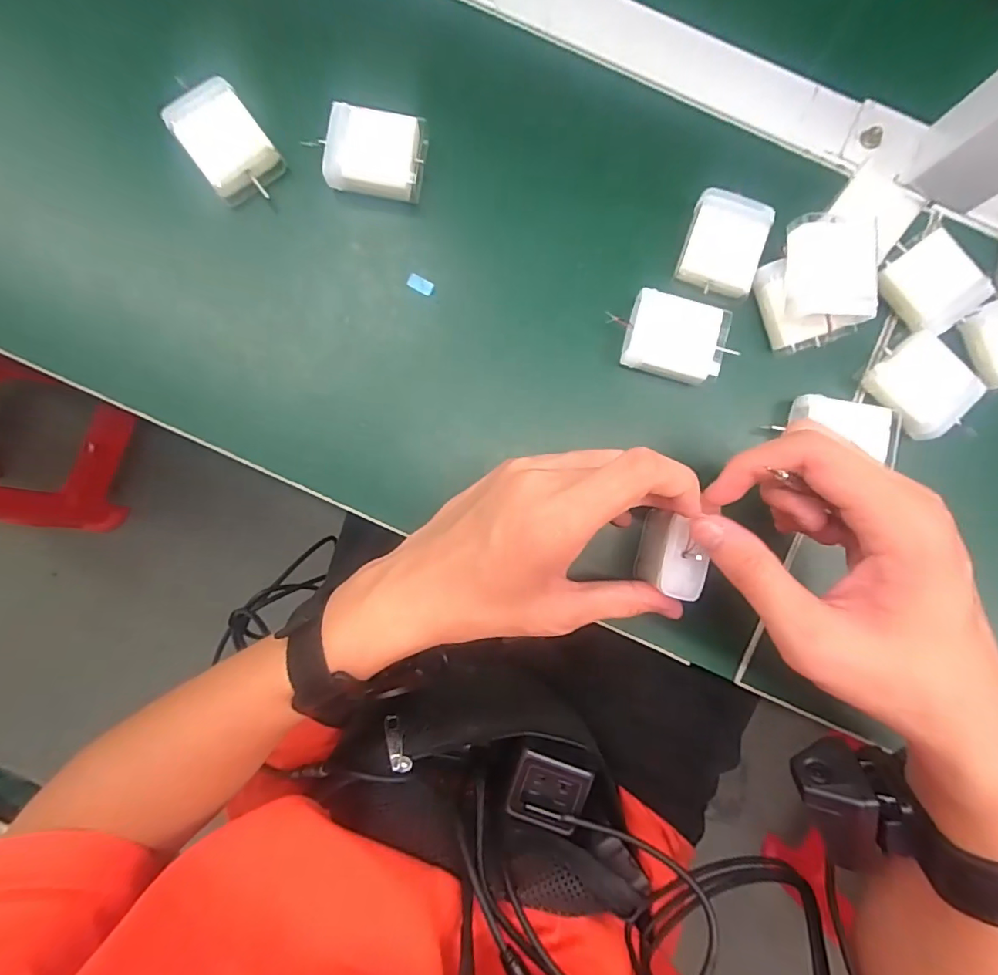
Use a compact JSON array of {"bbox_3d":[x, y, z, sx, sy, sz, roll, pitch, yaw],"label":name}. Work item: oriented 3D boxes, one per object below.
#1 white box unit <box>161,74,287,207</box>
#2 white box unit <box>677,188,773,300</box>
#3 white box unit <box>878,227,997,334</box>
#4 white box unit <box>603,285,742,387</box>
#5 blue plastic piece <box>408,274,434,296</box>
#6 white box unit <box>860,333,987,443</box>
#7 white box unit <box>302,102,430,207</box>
[{"bbox_3d":[-0.149,-0.188,0.271,0.040,0.029,0.051,-38,88,-3],"label":"white box unit"},{"bbox_3d":[0.125,-0.135,0.273,0.041,0.011,0.051,16,86,0],"label":"white box unit"},{"bbox_3d":[0.240,-0.113,0.273,0.043,0.012,0.047,-34,88,-3],"label":"white box unit"},{"bbox_3d":[0.094,-0.083,0.274,0.059,0.018,0.041,16,86,0],"label":"white box unit"},{"bbox_3d":[-0.045,-0.116,0.279,0.015,0.004,0.009,31,86,1],"label":"blue plastic piece"},{"bbox_3d":[0.233,-0.056,0.272,0.042,0.018,0.049,-36,88,-3],"label":"white box unit"},{"bbox_3d":[-0.069,-0.185,0.274,0.056,0.021,0.043,9,86,-1],"label":"white box unit"}]

